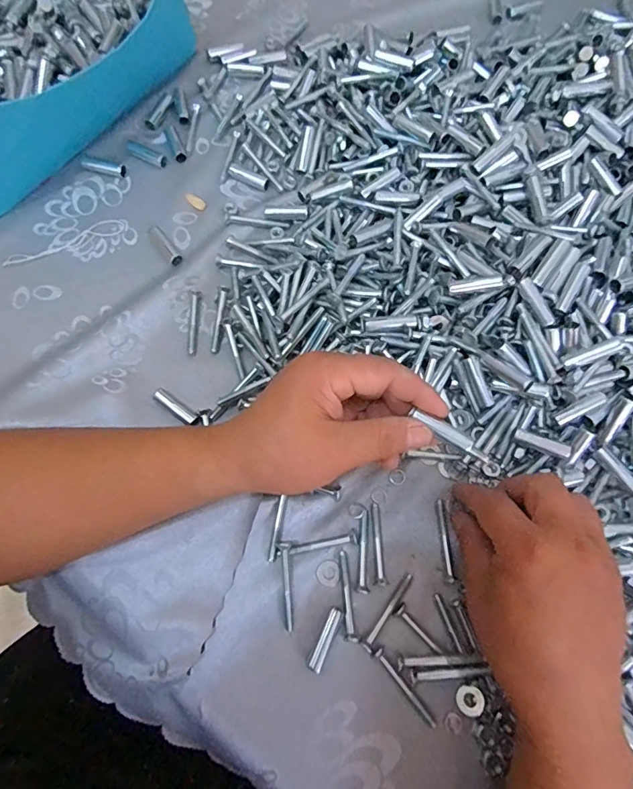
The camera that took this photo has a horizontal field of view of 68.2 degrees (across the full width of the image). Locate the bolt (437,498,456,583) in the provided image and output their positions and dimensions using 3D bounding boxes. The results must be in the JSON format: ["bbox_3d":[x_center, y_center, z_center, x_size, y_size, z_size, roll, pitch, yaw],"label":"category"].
[{"bbox_3d":[0.092,0.102,0.328,0.006,0.007,0.054,-2,70,-1],"label":"bolt"}]

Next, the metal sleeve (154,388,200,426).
[{"bbox_3d":[-0.106,0.011,0.356,0.041,0.009,0.011,33,74,11],"label":"metal sleeve"}]

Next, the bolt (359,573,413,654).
[{"bbox_3d":[0.048,0.145,0.313,0.009,0.005,0.056,35,74,12],"label":"bolt"}]

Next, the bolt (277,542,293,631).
[{"bbox_3d":[-0.020,0.129,0.316,0.009,0.010,0.056,-3,70,-1],"label":"bolt"}]

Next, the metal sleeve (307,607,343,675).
[{"bbox_3d":[0.006,0.160,0.307,0.010,0.008,0.039,23,72,8],"label":"metal sleeve"}]

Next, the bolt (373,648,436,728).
[{"bbox_3d":[0.056,0.187,0.297,0.007,0.006,0.055,-37,74,-12],"label":"bolt"}]

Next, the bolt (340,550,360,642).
[{"bbox_3d":[0.020,0.136,0.316,0.008,0.004,0.056,-8,70,-3],"label":"bolt"}]

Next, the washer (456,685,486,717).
[{"bbox_3d":[0.098,0.194,0.297,0.017,0.005,0.017,0,70,0],"label":"washer"}]

